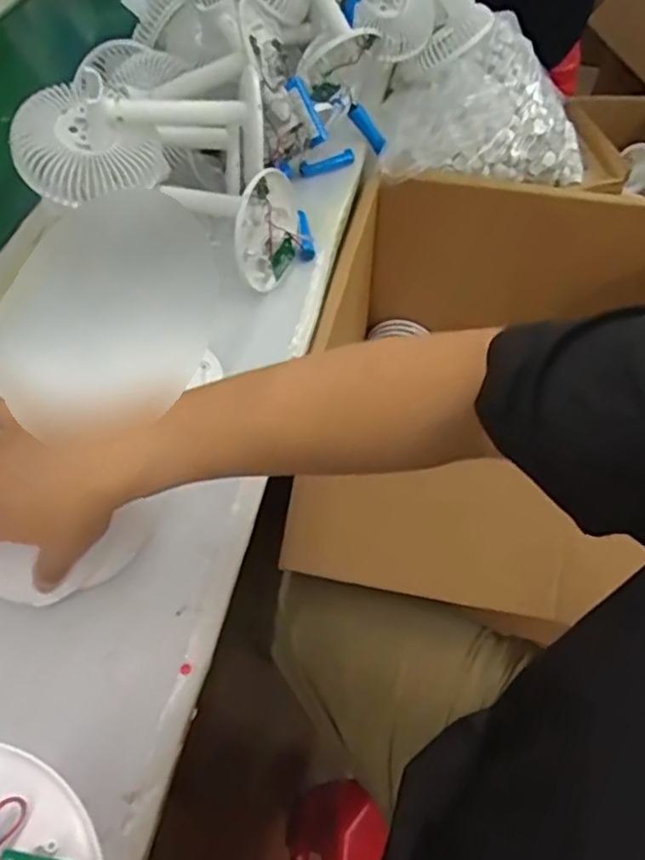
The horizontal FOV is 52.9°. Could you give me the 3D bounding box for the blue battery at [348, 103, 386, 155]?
[{"bbox_3d":[0.057,-0.379,0.819,0.060,0.019,0.018,46,53,-24],"label":"blue battery"}]

